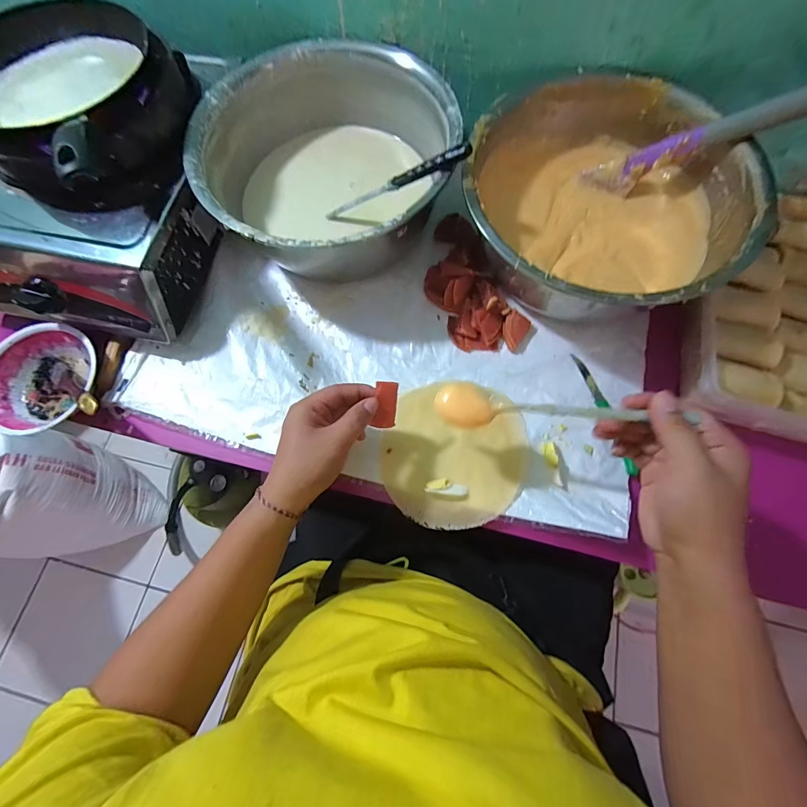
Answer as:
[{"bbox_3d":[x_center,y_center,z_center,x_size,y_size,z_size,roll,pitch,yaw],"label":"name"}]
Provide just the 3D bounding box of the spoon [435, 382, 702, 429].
[{"bbox_3d":[0.129,0.010,0.336,0.201,0.029,0.038,5,71,21],"label":"spoon"}]

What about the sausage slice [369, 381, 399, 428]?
[{"bbox_3d":[-0.018,0.002,0.383,0.024,0.004,0.048,3,105,-23],"label":"sausage slice"}]

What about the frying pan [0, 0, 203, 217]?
[{"bbox_3d":[-0.361,-0.327,0.417,0.225,0.077,0.208,-1,72,2],"label":"frying pan"}]

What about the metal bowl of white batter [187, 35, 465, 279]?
[{"bbox_3d":[-0.091,-0.290,0.467,0.292,0.098,0.297,-1,72,2],"label":"metal bowl of white batter"}]

